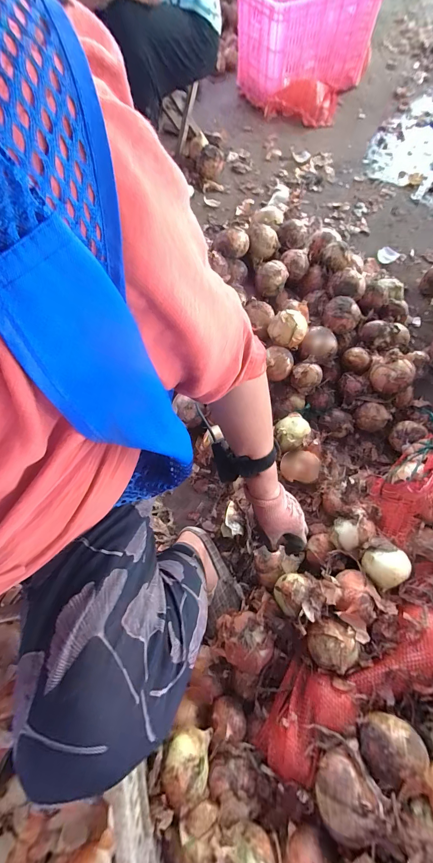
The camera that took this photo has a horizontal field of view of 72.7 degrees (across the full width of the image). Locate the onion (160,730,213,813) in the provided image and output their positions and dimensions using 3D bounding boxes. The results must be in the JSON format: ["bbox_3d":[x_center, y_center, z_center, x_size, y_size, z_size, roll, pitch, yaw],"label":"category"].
[{"bbox_3d":[-0.043,0.489,0.435,0.063,0.063,0.067,6,70,5],"label":"onion"}]

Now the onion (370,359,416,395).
[{"bbox_3d":[0.411,-0.129,0.690,0.067,0.070,0.073,-1,69,2],"label":"onion"}]

